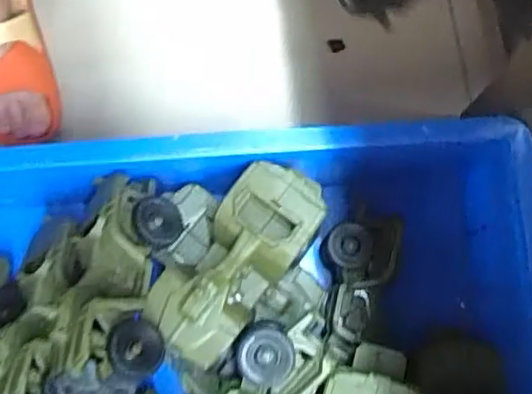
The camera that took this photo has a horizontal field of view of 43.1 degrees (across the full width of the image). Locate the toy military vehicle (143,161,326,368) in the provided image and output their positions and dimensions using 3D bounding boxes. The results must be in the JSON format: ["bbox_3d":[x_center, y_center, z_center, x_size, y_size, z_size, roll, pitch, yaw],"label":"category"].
[{"bbox_3d":[-0.024,0.051,0.561,0.076,0.059,0.171,38,81,5],"label":"toy military vehicle"}]

